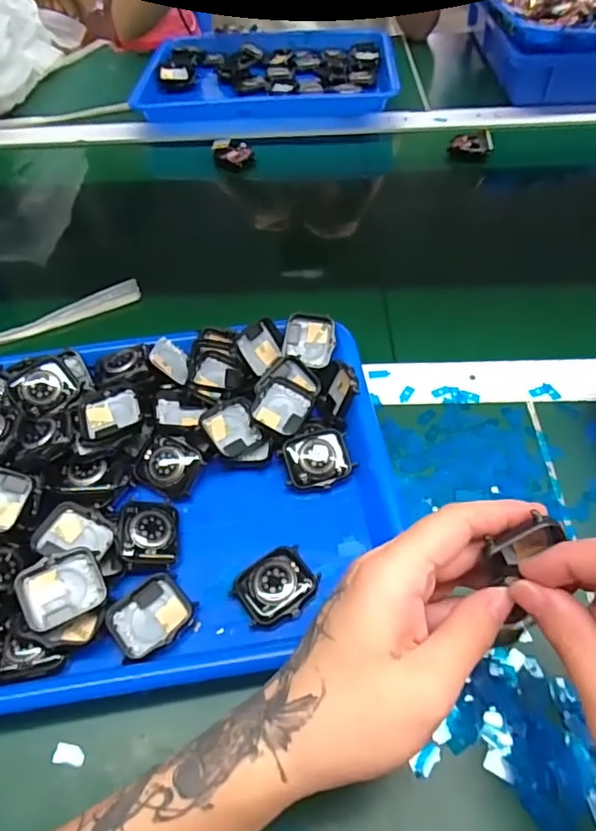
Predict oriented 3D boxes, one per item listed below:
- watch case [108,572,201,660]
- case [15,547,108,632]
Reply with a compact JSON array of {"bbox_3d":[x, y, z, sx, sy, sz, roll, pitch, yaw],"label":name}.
[{"bbox_3d":[-0.084,0.116,0.319,0.037,0.010,0.044,37,63,27],"label":"watch case"},{"bbox_3d":[-0.132,0.096,0.311,0.042,0.010,0.036,-24,68,-30],"label":"case"}]

